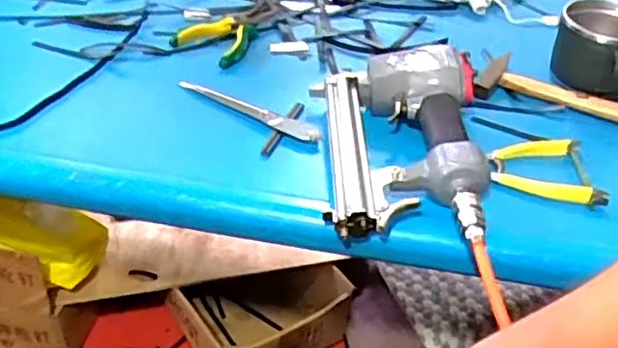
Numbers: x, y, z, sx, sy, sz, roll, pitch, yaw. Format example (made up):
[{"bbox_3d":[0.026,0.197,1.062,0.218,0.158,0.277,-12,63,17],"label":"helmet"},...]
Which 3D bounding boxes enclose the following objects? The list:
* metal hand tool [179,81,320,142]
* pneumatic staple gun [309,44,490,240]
[{"bbox_3d":[-0.064,-0.072,0.683,0.181,0.010,0.025,28,44,25],"label":"metal hand tool"},{"bbox_3d":[0.078,-0.037,0.595,0.157,0.061,0.240,8,39,3],"label":"pneumatic staple gun"}]

